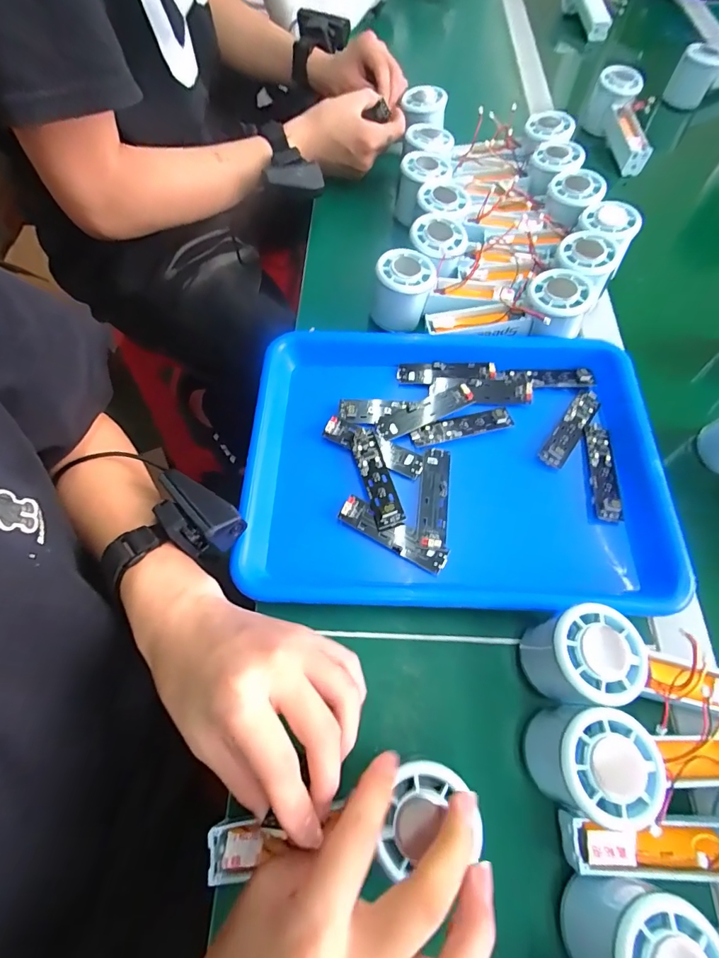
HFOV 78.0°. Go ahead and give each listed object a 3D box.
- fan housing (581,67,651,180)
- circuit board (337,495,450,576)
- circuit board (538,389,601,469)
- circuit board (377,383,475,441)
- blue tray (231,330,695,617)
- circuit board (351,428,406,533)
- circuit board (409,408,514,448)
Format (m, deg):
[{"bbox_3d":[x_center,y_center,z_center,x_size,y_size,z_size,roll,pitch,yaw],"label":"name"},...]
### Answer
[{"bbox_3d":[0.351,-0.480,0.604,0.051,0.069,0.160,2,64,0],"label":"fan housing"},{"bbox_3d":[0.027,0.044,0.357,0.091,0.009,0.022,28,67,12],"label":"circuit board"},{"bbox_3d":[0.192,-0.048,0.397,0.022,0.012,0.091,35,69,15],"label":"circuit board"},{"bbox_3d":[0.058,-0.062,0.402,0.090,0.011,0.023,-23,66,-11],"label":"circuit board"},{"bbox_3d":[0.077,-0.016,0.386,0.321,0.068,0.249,3,69,-1],"label":"blue tray"},{"bbox_3d":[0.014,-0.003,0.374,0.024,0.009,0.096,-18,61,1],"label":"circuit board"},{"bbox_3d":[0.090,-0.049,0.398,0.089,0.008,0.022,-11,65,-6],"label":"circuit board"}]

